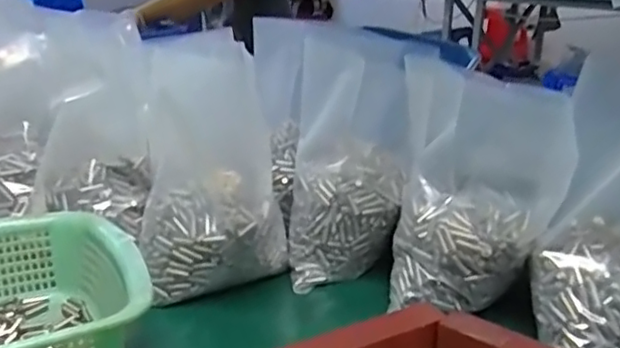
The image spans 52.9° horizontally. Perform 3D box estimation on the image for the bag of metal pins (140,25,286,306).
[{"bbox_3d":[-0.092,-0.006,0.570,0.120,0.202,0.121,-1,21,-4],"label":"bag of metal pins"}]

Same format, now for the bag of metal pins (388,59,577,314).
[{"bbox_3d":[0.137,0.012,0.520,0.132,0.178,0.085,4,22,10],"label":"bag of metal pins"}]

